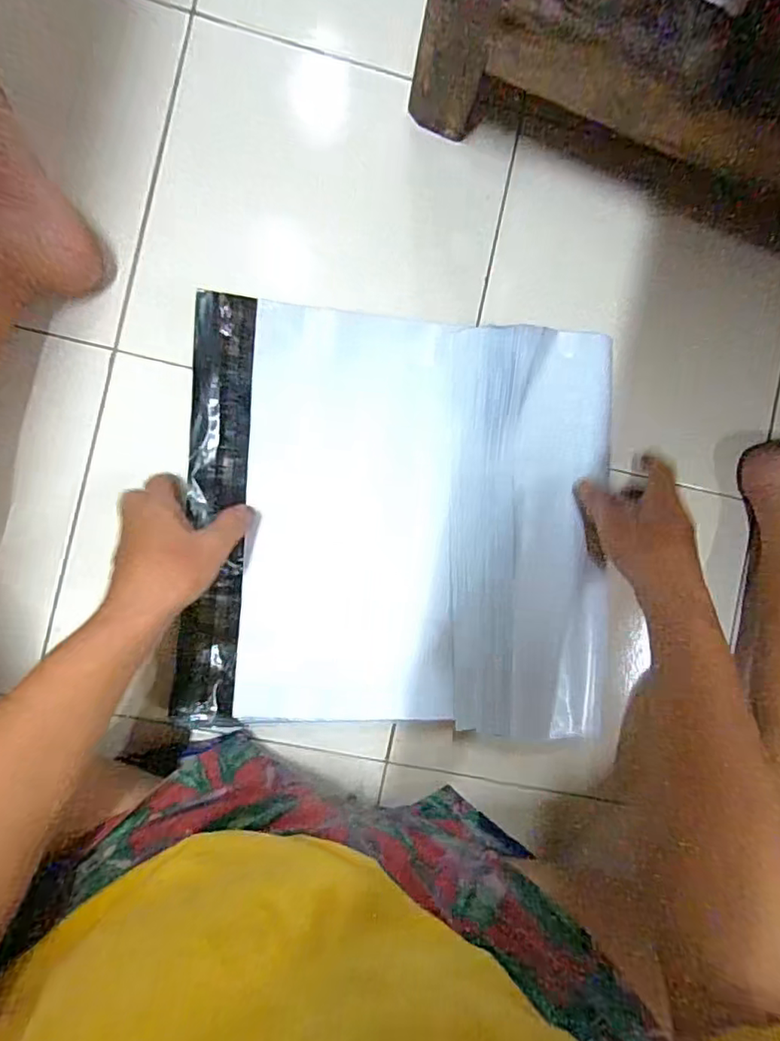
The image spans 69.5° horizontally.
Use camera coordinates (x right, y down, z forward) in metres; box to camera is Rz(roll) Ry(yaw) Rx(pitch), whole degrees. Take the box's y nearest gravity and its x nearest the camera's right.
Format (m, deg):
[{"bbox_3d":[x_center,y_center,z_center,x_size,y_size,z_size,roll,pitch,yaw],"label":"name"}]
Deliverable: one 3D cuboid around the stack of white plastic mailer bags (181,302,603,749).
[{"bbox_3d":[0.012,0.000,0.477,0.342,0.048,0.333,4,87,-6],"label":"stack of white plastic mailer bags"}]

